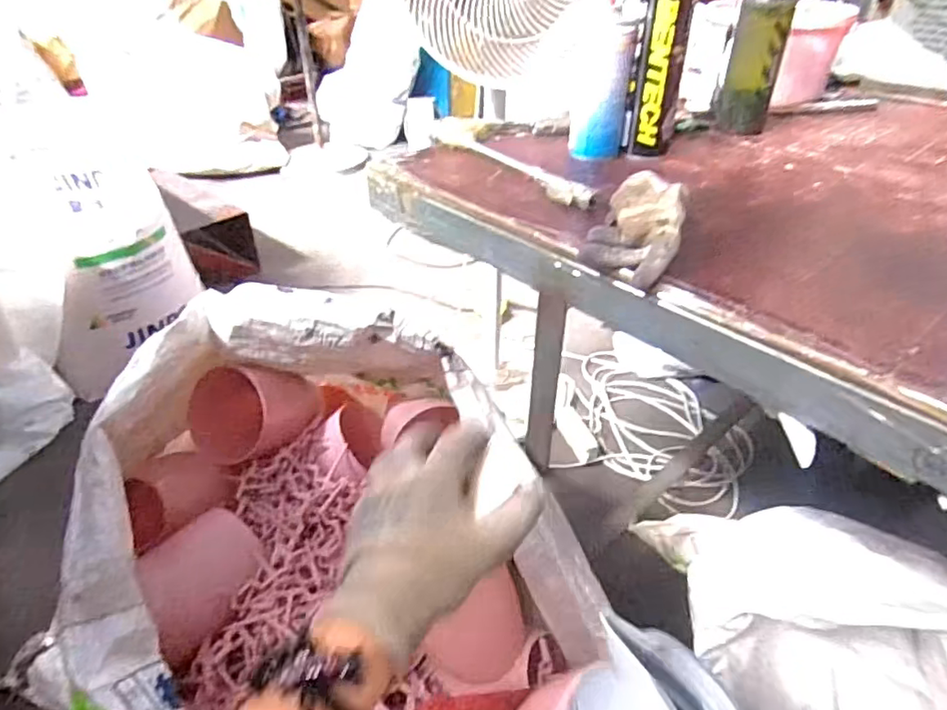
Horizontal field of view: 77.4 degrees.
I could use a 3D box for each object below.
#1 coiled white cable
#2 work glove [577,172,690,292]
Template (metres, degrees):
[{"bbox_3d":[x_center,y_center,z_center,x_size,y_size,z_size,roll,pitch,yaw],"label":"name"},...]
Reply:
[{"bbox_3d":[0.396,0.157,1.350,0.445,0.067,0.414,19,41,23],"label":"coiled white cable"},{"bbox_3d":[0.150,-0.117,0.547,0.082,0.062,0.154,12,39,15],"label":"work glove"}]

